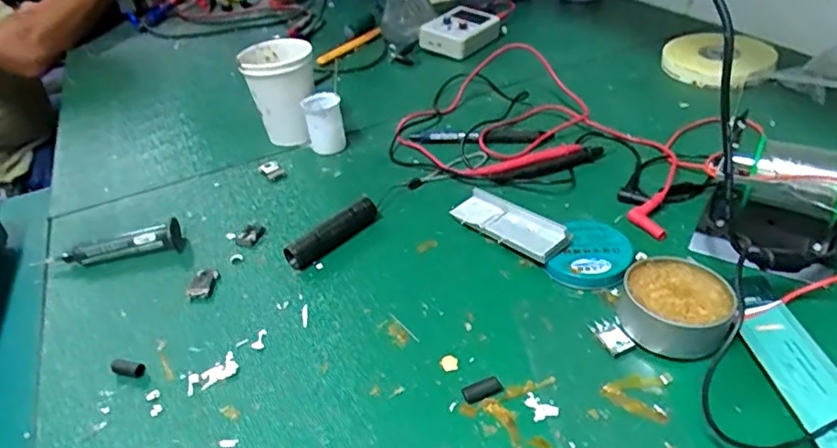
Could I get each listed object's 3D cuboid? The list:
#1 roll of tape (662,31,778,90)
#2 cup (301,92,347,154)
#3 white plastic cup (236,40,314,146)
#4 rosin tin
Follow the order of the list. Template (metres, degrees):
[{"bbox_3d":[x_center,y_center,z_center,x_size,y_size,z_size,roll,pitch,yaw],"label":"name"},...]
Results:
[{"bbox_3d":[0.331,-0.185,0.662,0.103,0.032,0.103,-4,37,3],"label":"roll of tape"},{"bbox_3d":[-0.094,-0.099,0.593,0.037,0.055,0.037,-16,38,-12],"label":"cup"},{"bbox_3d":[-0.141,-0.136,0.613,0.066,0.100,0.066,-4,37,3],"label":"white plastic cup"},{"bbox_3d":[0.160,0.052,0.372,0.064,0.028,0.067,-4,37,3],"label":"rosin tin"}]

